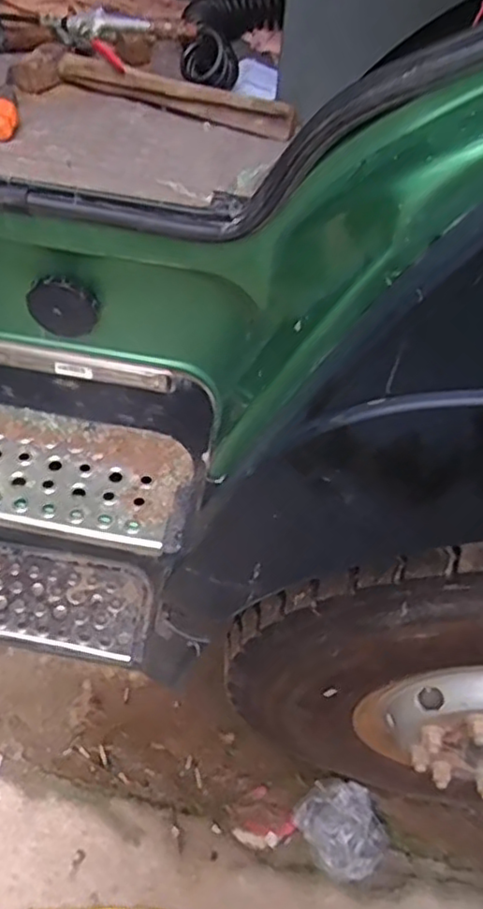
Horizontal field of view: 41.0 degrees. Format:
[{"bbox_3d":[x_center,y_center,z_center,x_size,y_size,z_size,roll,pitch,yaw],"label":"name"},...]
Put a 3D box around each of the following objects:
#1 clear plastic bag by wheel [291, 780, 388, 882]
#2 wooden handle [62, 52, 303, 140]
[{"bbox_3d":[0.248,0.883,1.545,0.197,0.078,0.215,-25,56,-27],"label":"clear plastic bag by wheel"},{"bbox_3d":[-0.083,-0.424,0.770,0.308,0.040,0.022,22,49,12],"label":"wooden handle"}]

